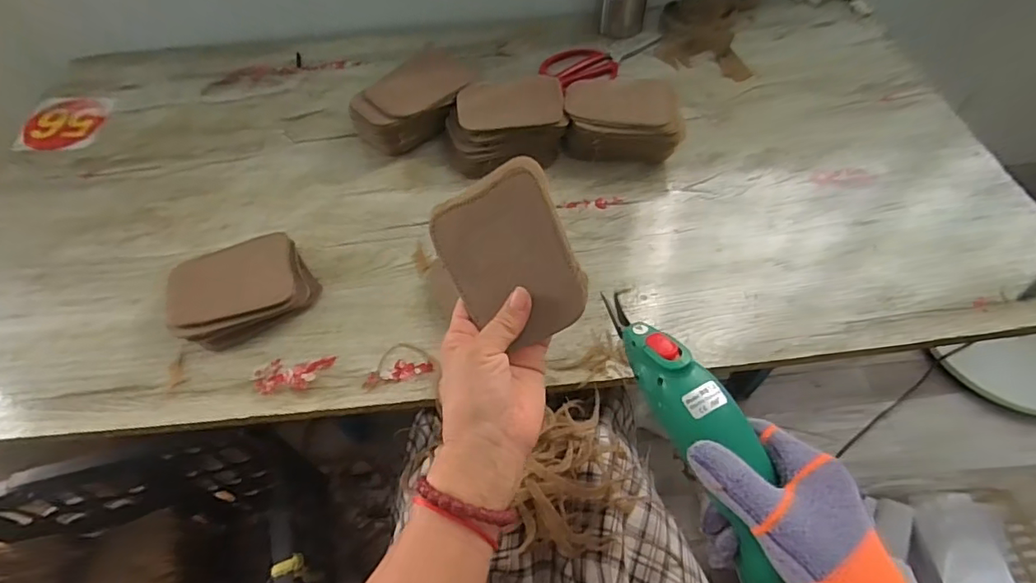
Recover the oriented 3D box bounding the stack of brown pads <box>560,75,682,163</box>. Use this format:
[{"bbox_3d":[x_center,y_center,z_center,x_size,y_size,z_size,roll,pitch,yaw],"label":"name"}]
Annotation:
[{"bbox_3d":[0.123,-0.203,0.634,0.132,0.058,0.108,5,55,5],"label":"stack of brown pads"}]

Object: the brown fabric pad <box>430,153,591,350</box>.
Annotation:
[{"bbox_3d":[-0.006,-0.025,0.373,0.088,0.008,0.121,-29,81,14],"label":"brown fabric pad"}]

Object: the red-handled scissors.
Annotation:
[{"bbox_3d":[0.127,-0.330,0.748,0.198,0.008,0.077,-22,57,-13],"label":"red-handled scissors"}]

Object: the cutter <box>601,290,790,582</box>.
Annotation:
[{"bbox_3d":[0.117,0.094,0.326,0.047,0.048,0.224,-18,69,-11],"label":"cutter"}]

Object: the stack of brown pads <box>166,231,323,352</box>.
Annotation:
[{"bbox_3d":[-0.264,0.002,0.513,0.129,0.048,0.083,-26,58,-16],"label":"stack of brown pads"}]

